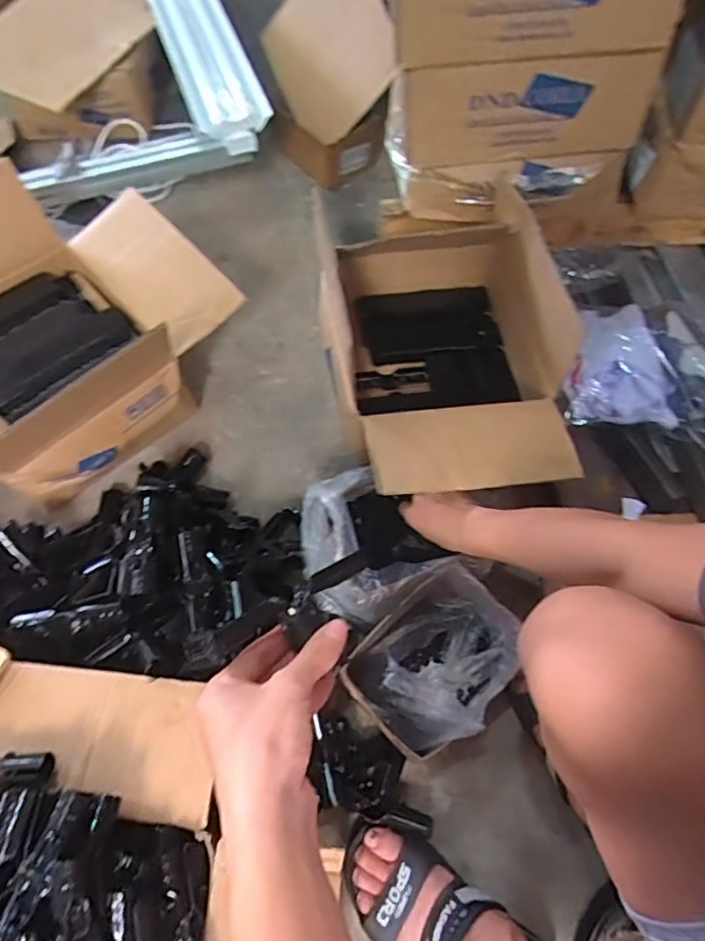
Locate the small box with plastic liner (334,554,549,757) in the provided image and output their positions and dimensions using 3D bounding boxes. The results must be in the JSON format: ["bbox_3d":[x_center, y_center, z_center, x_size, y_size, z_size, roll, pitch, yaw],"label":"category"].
[{"bbox_3d":[0.113,0.236,0.741,0.154,0.097,0.229,40,69,17],"label":"small box with plastic liner"}]

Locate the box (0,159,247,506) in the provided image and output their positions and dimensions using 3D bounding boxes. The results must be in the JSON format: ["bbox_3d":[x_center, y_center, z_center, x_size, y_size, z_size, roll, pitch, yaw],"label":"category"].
[{"bbox_3d":[-0.450,-0.192,0.858,0.476,0.233,0.407,-38,70,-18],"label":"box"}]

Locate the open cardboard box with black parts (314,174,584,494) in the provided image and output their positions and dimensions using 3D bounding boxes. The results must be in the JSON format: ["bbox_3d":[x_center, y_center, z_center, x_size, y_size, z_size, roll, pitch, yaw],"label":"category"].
[{"bbox_3d":[0.133,-0.179,0.868,0.319,0.233,0.485,-10,64,-6],"label":"open cardboard box with black parts"}]

